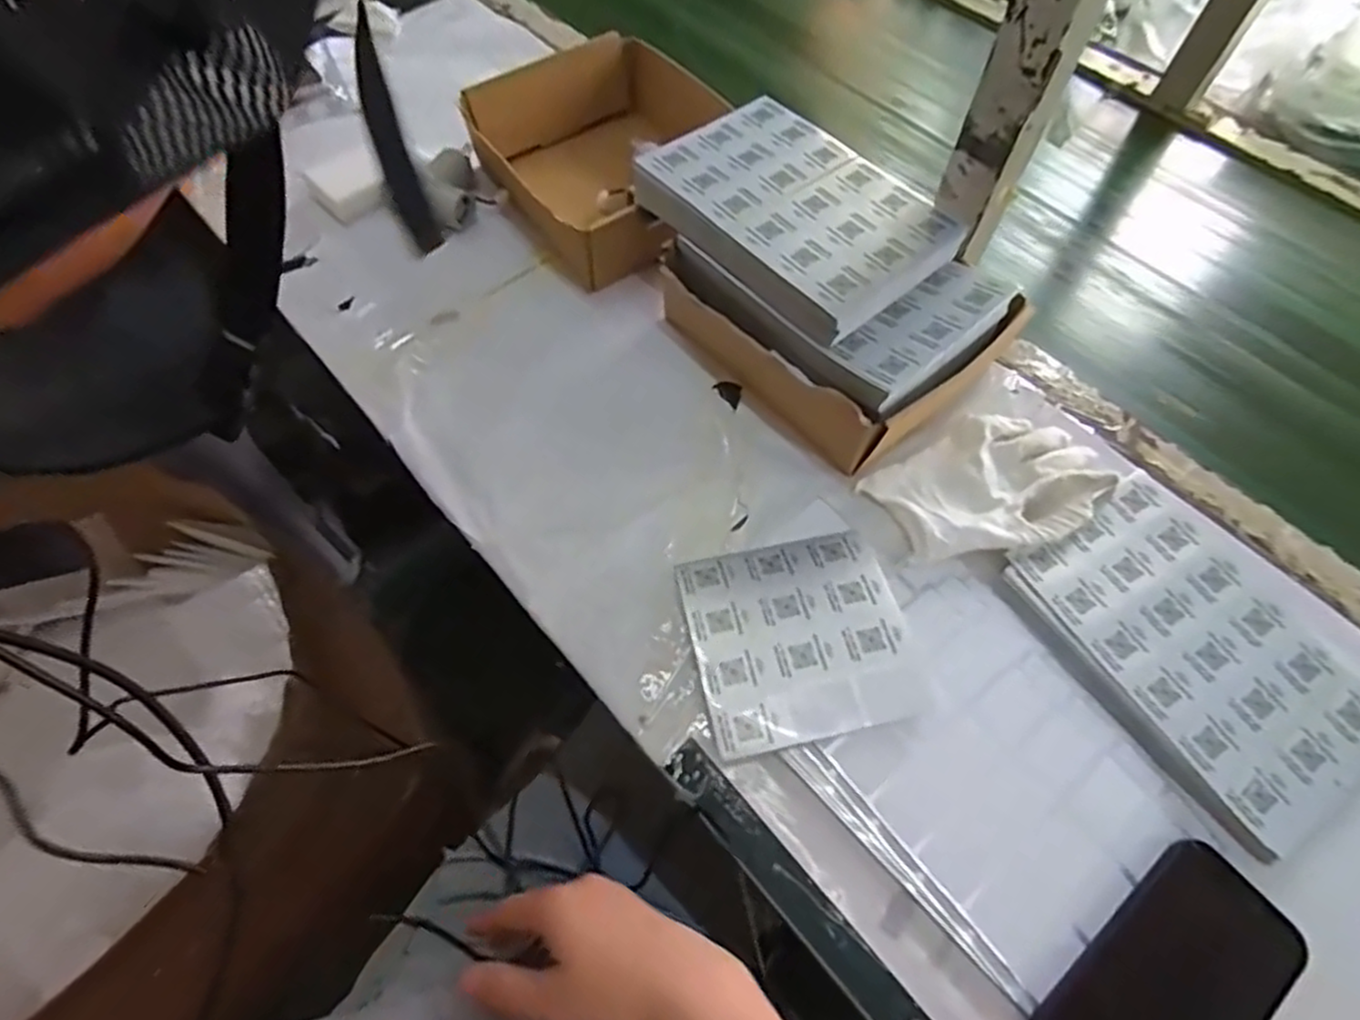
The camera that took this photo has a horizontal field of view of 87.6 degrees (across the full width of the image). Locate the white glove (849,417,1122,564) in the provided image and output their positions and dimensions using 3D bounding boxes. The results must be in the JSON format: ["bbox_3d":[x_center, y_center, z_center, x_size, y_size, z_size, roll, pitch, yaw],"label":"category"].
[{"bbox_3d":[0.223,-0.017,0.498,0.159,0.024,0.104,-28,66,-16],"label":"white glove"}]

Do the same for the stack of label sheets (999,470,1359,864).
[{"bbox_3d":[0.324,0.085,0.445,0.139,0.014,0.203,-31,66,-17],"label":"stack of label sheets"}]

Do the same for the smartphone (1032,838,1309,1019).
[{"bbox_3d":[0.250,0.245,0.361,0.148,0.017,0.073,-36,68,-19],"label":"smartphone"}]

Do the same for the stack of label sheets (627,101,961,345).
[{"bbox_3d":[0.078,-0.214,0.507,0.147,0.022,0.199,-37,68,-20],"label":"stack of label sheets"}]

